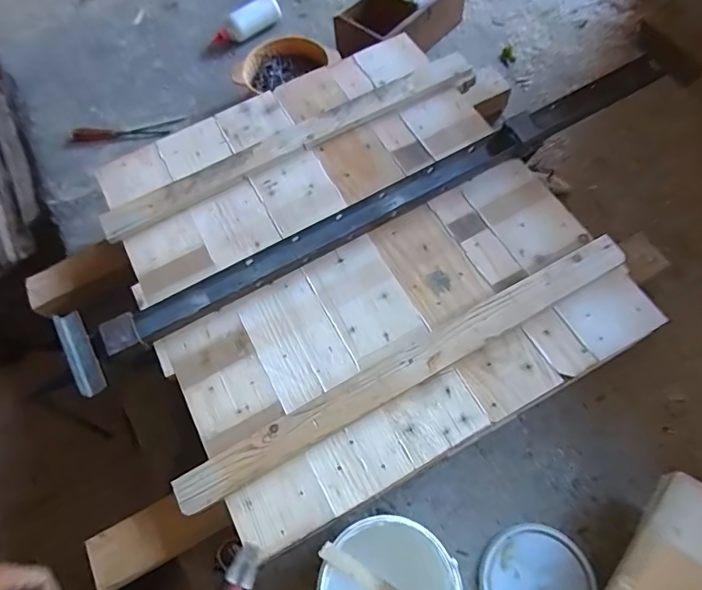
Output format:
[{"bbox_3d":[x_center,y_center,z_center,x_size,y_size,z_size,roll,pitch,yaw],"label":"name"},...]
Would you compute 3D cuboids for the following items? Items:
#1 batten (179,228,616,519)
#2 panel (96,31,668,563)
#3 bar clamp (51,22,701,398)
[{"bbox_3d":[0.099,0.107,0.751,0.767,0.023,0.057,-28,65,-10],"label":"batten"},{"bbox_3d":[-0.007,-0.103,0.870,0.706,0.030,0.783,-27,65,-9],"label":"panel"},{"bbox_3d":[0.082,-0.172,0.863,1.227,0.065,0.143,-27,65,-9],"label":"bar clamp"}]

